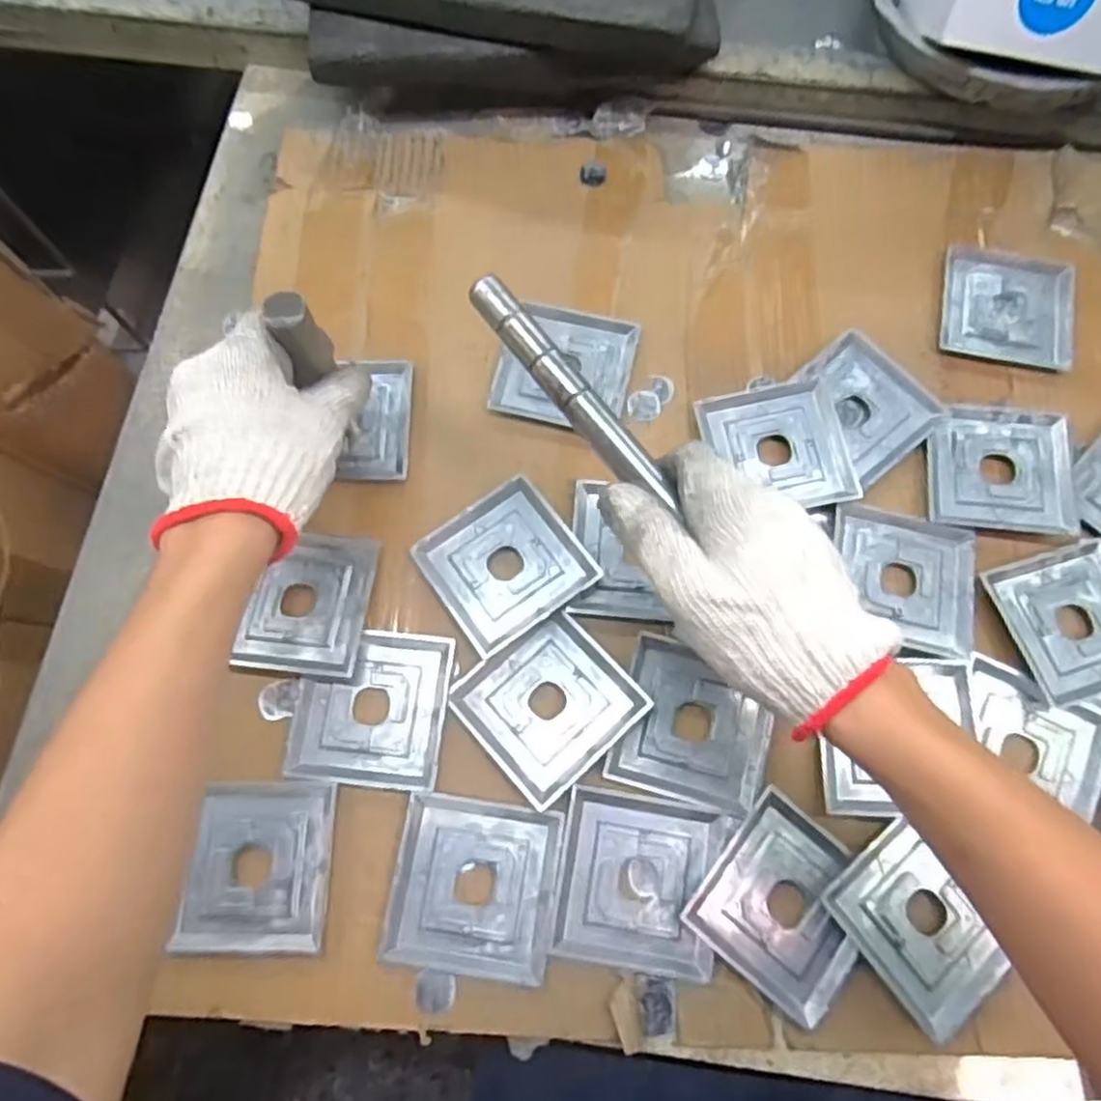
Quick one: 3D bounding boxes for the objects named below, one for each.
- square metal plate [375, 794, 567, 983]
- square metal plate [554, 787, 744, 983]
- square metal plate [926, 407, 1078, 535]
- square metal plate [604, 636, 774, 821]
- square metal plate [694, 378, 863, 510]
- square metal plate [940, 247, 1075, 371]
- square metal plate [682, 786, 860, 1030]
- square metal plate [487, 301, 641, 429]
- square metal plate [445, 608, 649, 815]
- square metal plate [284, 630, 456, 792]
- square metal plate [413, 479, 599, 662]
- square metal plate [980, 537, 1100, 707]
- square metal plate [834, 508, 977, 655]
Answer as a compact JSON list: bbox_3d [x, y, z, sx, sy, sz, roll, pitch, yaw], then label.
[{"bbox_3d":[-0.042,0.191,0.424,0.091,0.008,0.091,8,72,2],"label":"square metal plate"},{"bbox_3d":[0.052,0.186,0.421,0.091,0.010,0.090,10,72,3],"label":"square metal plate"},{"bbox_3d":[0.300,-0.056,0.497,0.087,0.015,0.091,12,72,3],"label":"square metal plate"},{"bbox_3d":[0.087,0.104,0.449,0.087,0.011,0.086,15,72,4],"label":"square metal plate"},{"bbox_3d":[0.151,-0.068,0.500,0.088,0.015,0.090,-10,72,-4],"label":"square metal plate"},{"bbox_3d":[0.330,-0.177,0.540,0.088,0.010,0.091,11,72,3],"label":"square metal plate"},{"bbox_3d":[0.132,0.196,0.417,0.085,0.013,0.089,39,75,11],"label":"square metal plate"},{"bbox_3d":[0.010,-0.127,0.516,0.091,0.013,0.085,12,72,3],"label":"square metal plate"},{"bbox_3d":[-0.001,0.091,0.450,0.091,0.012,0.087,-40,77,-12],"label":"square metal plate"},{"bbox_3d":[-0.109,0.095,0.454,0.091,0.007,0.090,5,72,1],"label":"square metal plate"},{"bbox_3d":[-0.029,0.008,0.476,0.089,0.013,0.089,-34,75,-11],"label":"square metal plate"},{"bbox_3d":[0.326,0.042,0.460,0.087,0.014,0.091,-18,73,-6],"label":"square metal plate"},{"bbox_3d":[0.222,0.018,0.471,0.085,0.008,0.083,12,72,3],"label":"square metal plate"}]

